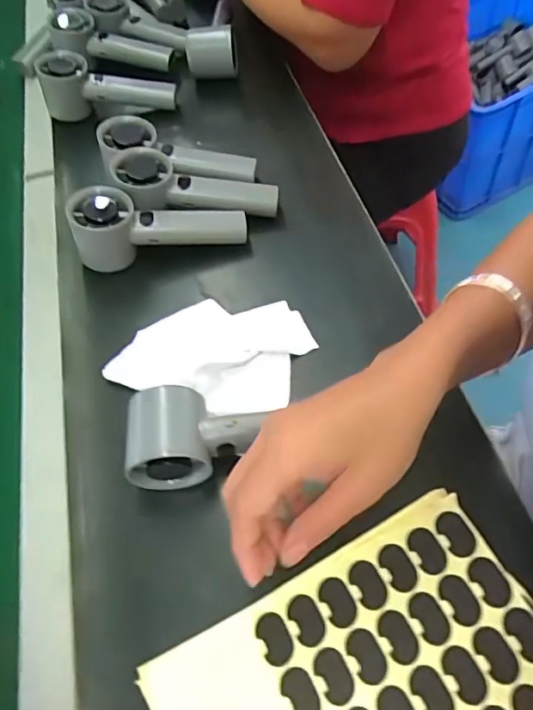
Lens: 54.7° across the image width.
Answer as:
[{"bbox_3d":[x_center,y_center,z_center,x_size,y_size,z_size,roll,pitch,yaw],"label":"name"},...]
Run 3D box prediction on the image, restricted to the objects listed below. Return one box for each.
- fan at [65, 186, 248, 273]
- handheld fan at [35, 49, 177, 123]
[{"bbox_3d":[-0.096,-0.119,0.473,0.152,0.063,0.049,-9,57,-1],"label":"fan"},{"bbox_3d":[-0.183,-0.305,0.596,0.148,0.070,0.048,-2,56,3],"label":"handheld fan"}]

